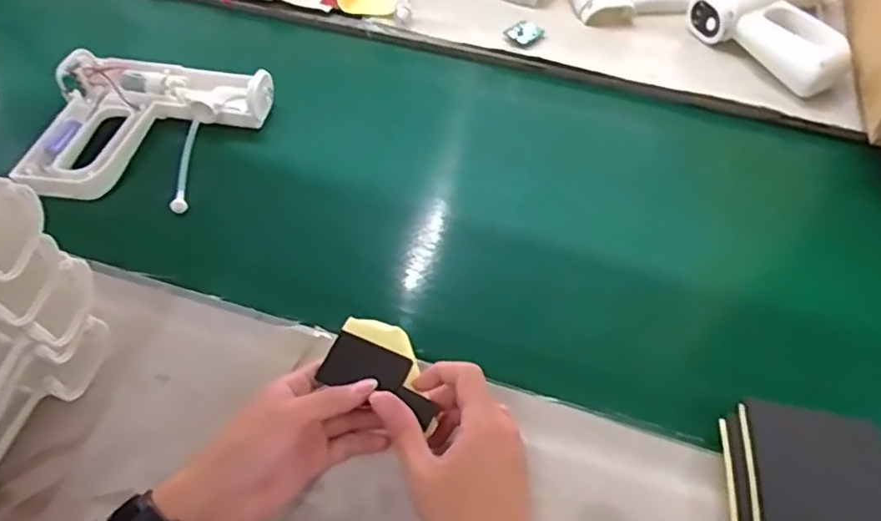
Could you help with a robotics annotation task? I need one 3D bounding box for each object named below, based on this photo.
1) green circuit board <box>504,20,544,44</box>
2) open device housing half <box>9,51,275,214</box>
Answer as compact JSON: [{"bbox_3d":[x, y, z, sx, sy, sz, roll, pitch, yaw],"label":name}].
[{"bbox_3d":[0.100,-0.274,0.767,0.036,0.006,0.033,38,64,25],"label":"green circuit board"},{"bbox_3d":[-0.300,-0.132,0.650,0.203,0.049,0.190,11,55,10],"label":"open device housing half"}]

